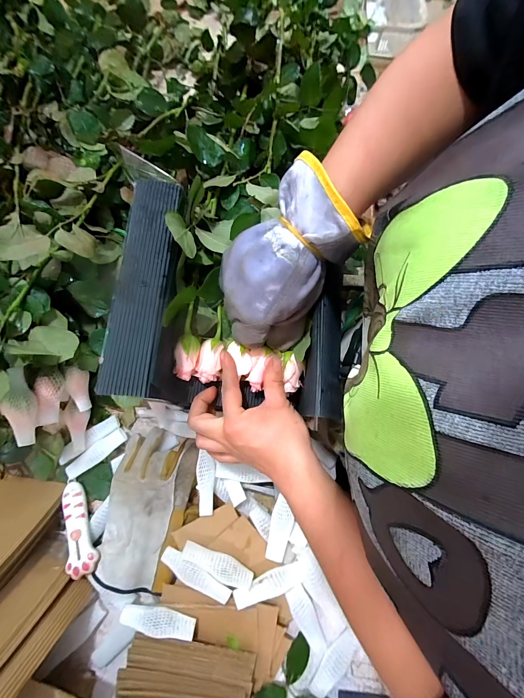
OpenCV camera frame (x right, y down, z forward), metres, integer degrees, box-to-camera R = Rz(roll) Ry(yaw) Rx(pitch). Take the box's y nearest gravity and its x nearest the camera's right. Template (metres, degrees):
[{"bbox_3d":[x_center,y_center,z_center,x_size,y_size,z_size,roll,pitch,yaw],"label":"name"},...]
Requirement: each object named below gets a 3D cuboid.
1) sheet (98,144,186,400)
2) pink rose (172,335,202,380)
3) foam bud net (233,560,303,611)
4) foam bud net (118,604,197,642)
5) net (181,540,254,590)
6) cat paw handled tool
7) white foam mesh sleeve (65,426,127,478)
[{"bbox_3d":[-0.109,-0.074,0.280,0.052,0.013,0.230,2,74,-2],"label":"sheet"},{"bbox_3d":[-0.079,0.007,0.316,0.024,0.022,0.044,15,74,2],"label":"pink rose"},{"bbox_3d":[0.010,0.286,0.371,0.085,0.010,0.023,-10,74,-21],"label":"foam bud net"},{"bbox_3d":[-0.120,0.316,0.358,0.086,0.022,0.022,9,74,1],"label":"foam bud net"},{"bbox_3d":[-0.052,0.258,0.368,0.088,0.024,0.024,27,75,5],"label":"net"},{"bbox_3d":[-0.234,0.225,0.388,0.031,0.014,0.109,-24,63,-9],"label":"cat paw handled tool"},{"bbox_3d":[-0.226,0.144,0.421,0.091,0.004,0.024,-39,89,-4],"label":"white foam mesh sleeve"}]

